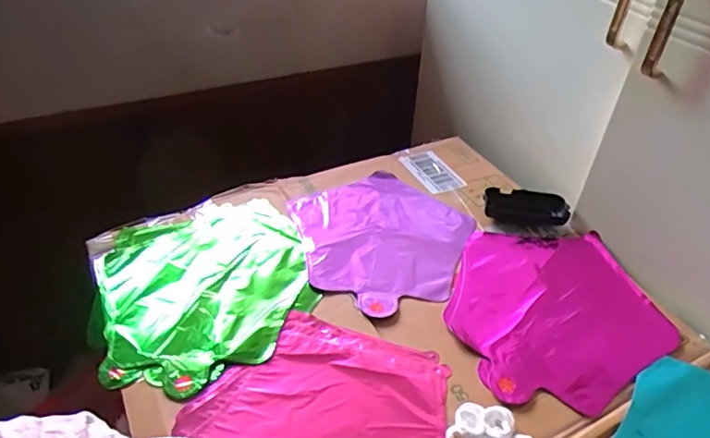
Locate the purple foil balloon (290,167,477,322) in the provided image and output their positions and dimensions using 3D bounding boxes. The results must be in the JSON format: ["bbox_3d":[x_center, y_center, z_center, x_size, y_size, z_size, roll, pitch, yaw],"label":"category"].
[{"bbox_3d":[0.039,0.020,0.663,0.222,0.007,0.226,2,41,-1],"label":"purple foil balloon"}]

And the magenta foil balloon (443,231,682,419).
[{"bbox_3d":[0.224,0.099,0.588,0.237,0.007,0.236,-5,41,-9],"label":"magenta foil balloon"}]

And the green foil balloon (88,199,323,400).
[{"bbox_3d":[-0.168,0.073,0.587,0.229,0.024,0.252,-10,43,-15],"label":"green foil balloon"}]

